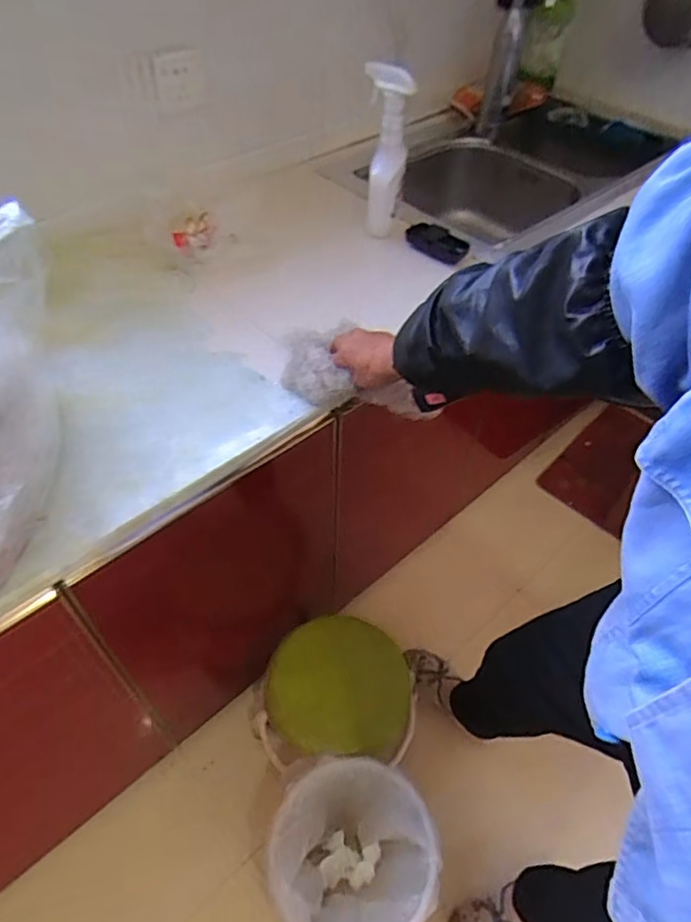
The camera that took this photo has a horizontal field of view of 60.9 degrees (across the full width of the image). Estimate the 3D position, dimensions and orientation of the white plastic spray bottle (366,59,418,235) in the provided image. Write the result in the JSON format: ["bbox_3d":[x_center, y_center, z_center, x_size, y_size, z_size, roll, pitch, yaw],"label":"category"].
[{"bbox_3d":[0.065,-0.505,0.976,0.073,0.236,0.064,5,50,2],"label":"white plastic spray bottle"}]

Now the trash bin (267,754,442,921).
[{"bbox_3d":[0.012,0.642,0.944,0.234,0.257,0.230,1,50,-1],"label":"trash bin"}]

